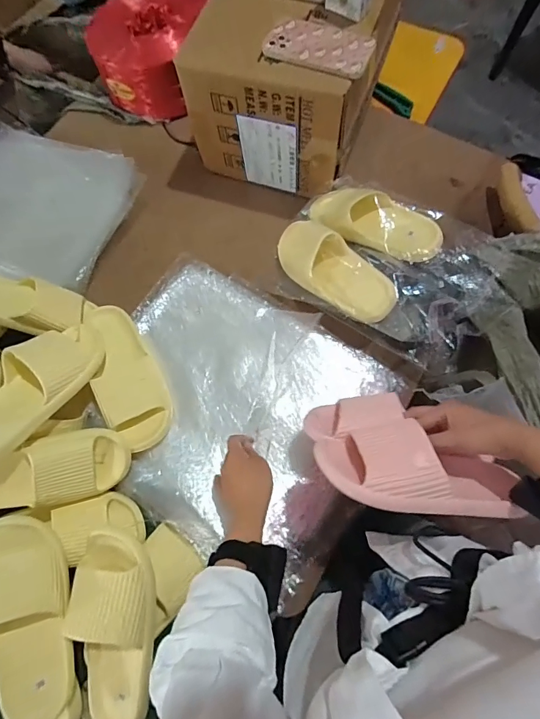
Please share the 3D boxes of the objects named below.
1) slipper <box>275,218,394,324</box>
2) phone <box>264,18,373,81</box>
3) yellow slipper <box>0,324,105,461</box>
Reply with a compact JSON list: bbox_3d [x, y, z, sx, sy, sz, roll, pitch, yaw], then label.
[{"bbox_3d":[0.102,-0.159,0.692,0.267,0.064,0.104,45,106,29],"label":"slipper"},{"bbox_3d":[0.074,-0.477,0.603,0.160,0.012,0.089,19,73,8],"label":"phone"},{"bbox_3d":[-0.355,0.037,0.589,0.101,0.067,0.258,28,62,10],"label":"yellow slipper"}]

